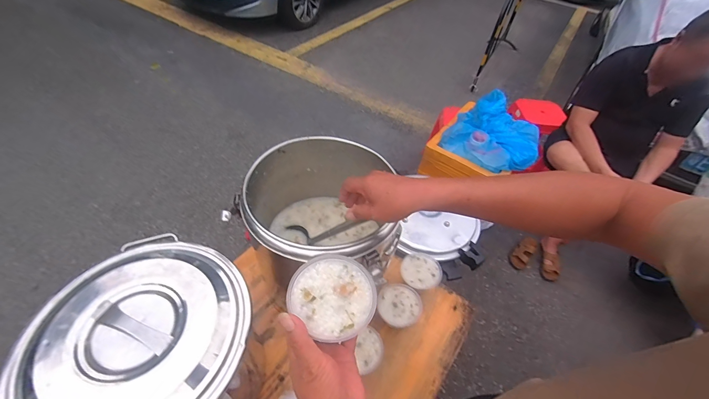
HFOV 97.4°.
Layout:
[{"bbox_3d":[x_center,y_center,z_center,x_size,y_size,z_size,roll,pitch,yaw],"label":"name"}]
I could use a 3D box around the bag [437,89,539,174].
[{"bbox_3d":[0.530,-0.247,1.162,0.315,0.119,0.287,33,54,22],"label":"bag"}]

